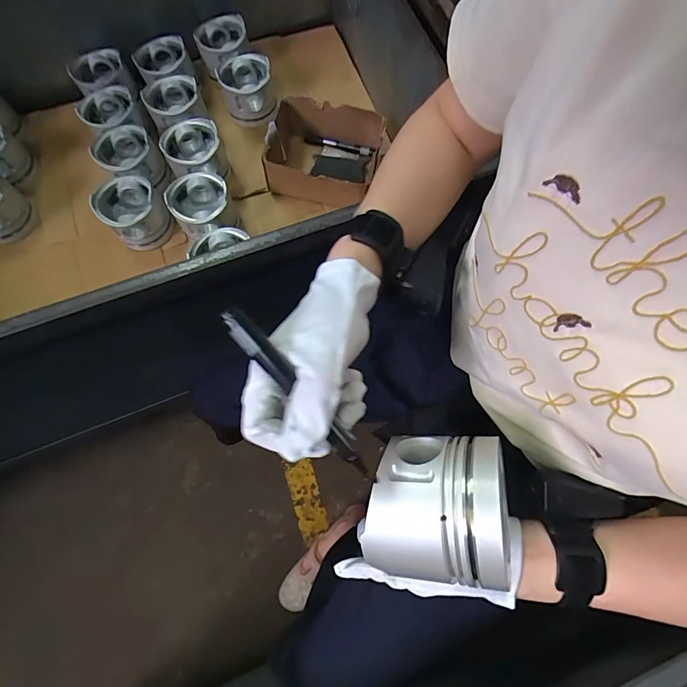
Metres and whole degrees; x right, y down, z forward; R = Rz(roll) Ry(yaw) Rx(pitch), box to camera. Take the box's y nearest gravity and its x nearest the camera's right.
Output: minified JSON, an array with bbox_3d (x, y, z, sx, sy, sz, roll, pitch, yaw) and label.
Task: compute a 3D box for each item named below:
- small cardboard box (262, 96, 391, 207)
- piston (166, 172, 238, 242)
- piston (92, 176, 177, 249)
[{"bbox_3d":[-0.032,-0.358,0.767,0.211,0.106,0.175,4,71,2],"label":"small cardboard box"},{"bbox_3d":[-0.249,-0.236,0.739,0.104,0.091,0.112,-27,73,-8],"label":"piston"},{"bbox_3d":[-0.376,-0.236,0.734,0.107,0.077,0.100,-30,74,-9],"label":"piston"}]

